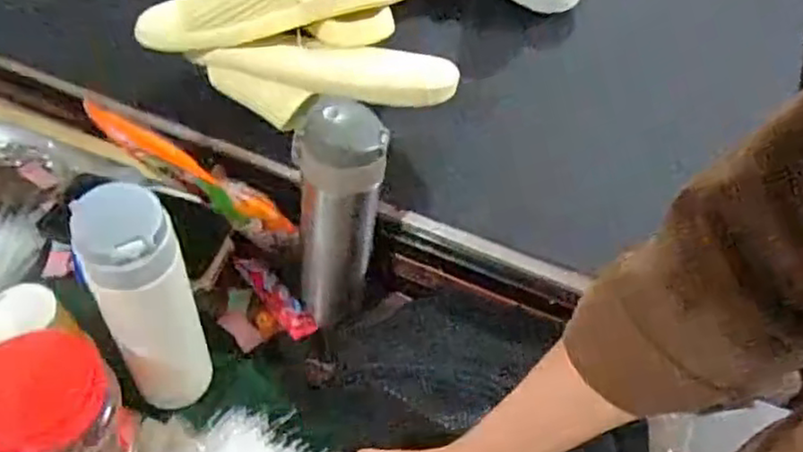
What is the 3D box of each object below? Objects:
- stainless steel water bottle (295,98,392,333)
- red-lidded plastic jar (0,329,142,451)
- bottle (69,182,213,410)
[{"bbox_3d":[-0.049,-0.009,0.590,0.073,0.198,0.079,-1,51,-5],"label":"stainless steel water bottle"},{"bbox_3d":[-0.246,0.146,0.502,0.089,0.147,0.078,-23,56,-21],"label":"red-lidded plastic jar"},{"bbox_3d":[-0.184,0.066,0.521,0.064,0.227,0.071,-18,54,-17],"label":"bottle"}]

